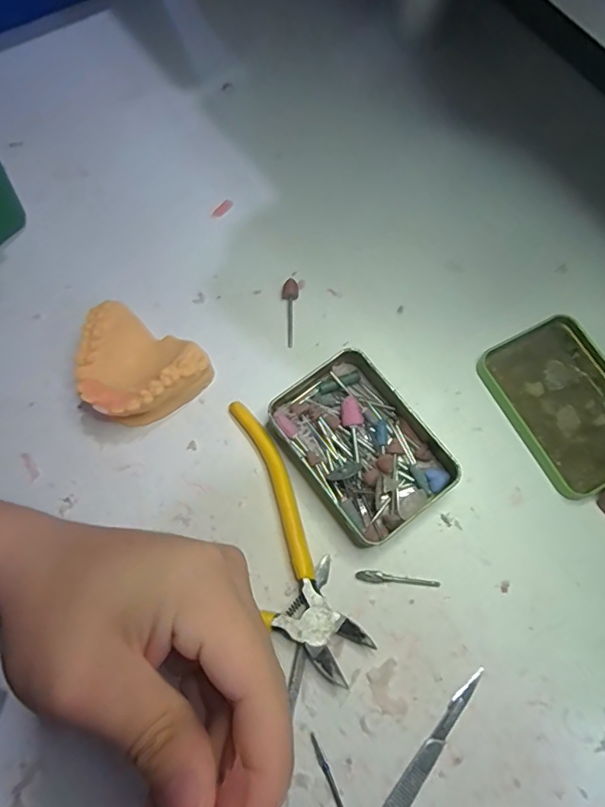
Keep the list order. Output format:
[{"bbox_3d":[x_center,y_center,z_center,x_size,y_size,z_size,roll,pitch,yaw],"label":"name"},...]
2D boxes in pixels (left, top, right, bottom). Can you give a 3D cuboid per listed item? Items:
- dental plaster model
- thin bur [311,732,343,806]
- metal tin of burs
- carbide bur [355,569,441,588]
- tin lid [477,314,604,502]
[{"bbox_3d":[-0.096,-0.020,0.279,0.068,0.032,0.060,39,75,11],"label":"dental plaster model"},{"bbox_3d":[0.015,0.182,0.228,0.004,0.004,0.049,-23,74,-8],"label":"thin bur"},{"bbox_3d":[0.033,0.022,0.271,0.072,0.022,0.097,-35,76,-12],"label":"metal tin of burs"},{"bbox_3d":[0.051,0.094,0.257,0.044,0.004,0.006,9,72,2],"label":"carbide bur"},{"bbox_3d":[0.159,-0.001,0.287,0.072,0.009,0.098,-27,74,-10],"label":"tin lid"}]

